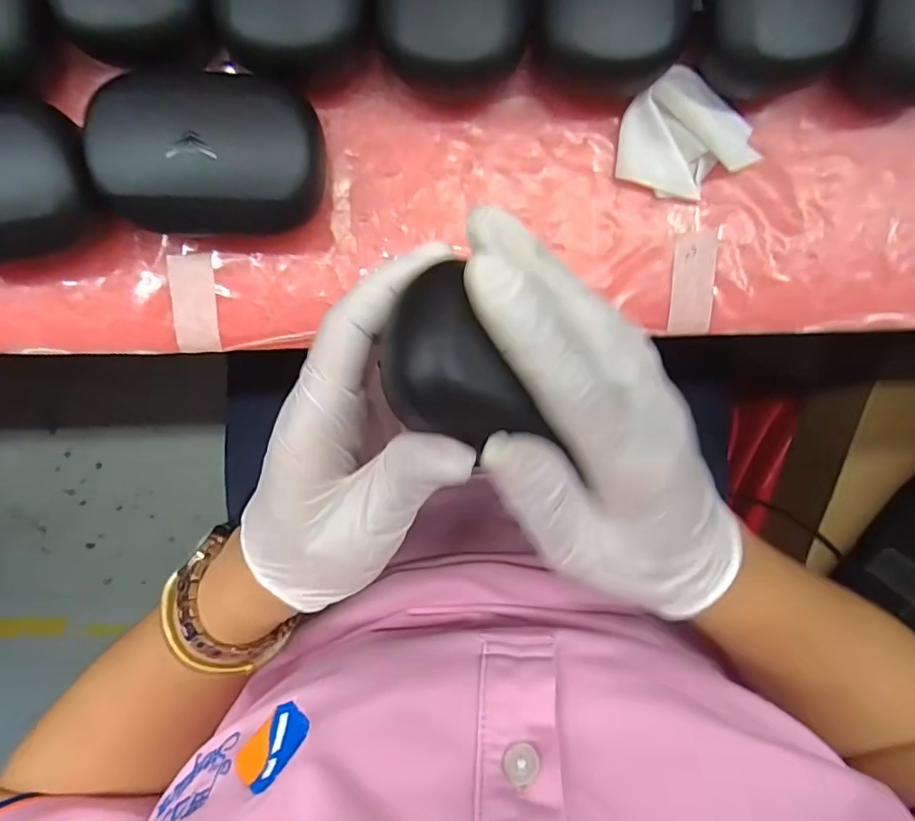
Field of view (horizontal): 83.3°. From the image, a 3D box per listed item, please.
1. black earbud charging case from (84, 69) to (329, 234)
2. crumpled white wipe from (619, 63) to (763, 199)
[{"bbox_3d":[-0.095,-0.100,0.205,0.083,0.037,0.058,-6,100,0],"label":"black earbud charging case"},{"bbox_3d":[0.095,-0.115,0.219,0.047,0.015,0.049,-37,98,3],"label":"crumpled white wipe"}]

